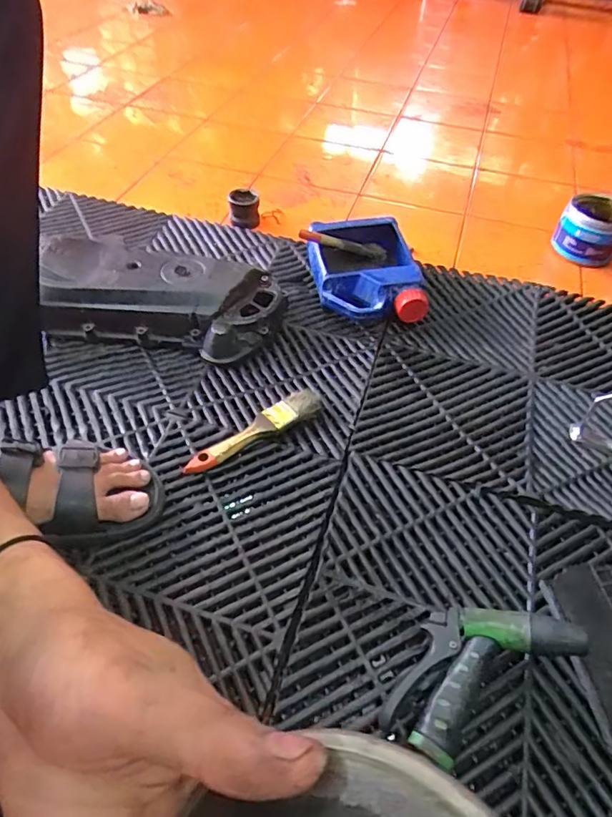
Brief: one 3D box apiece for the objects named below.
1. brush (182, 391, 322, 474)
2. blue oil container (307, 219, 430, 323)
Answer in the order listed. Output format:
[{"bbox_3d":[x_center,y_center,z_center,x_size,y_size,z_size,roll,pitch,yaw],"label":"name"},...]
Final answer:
[{"bbox_3d":[-0.061,0.025,0.610,0.175,0.021,0.035,-26,55,-23],"label":"brush"},{"bbox_3d":[0.083,-0.199,0.776,0.143,0.085,0.190,-4,50,-7],"label":"blue oil container"}]

